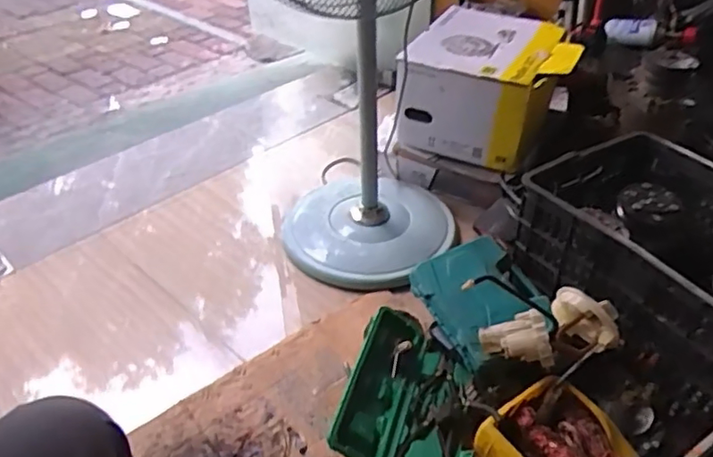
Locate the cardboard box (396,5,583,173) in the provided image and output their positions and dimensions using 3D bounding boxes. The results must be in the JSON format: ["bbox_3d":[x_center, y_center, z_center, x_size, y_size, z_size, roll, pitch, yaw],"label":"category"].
[{"bbox_3d":[0.328,-0.350,1.432,0.354,0.220,0.378,17,43,21],"label":"cardboard box"}]

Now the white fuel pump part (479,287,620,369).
[{"bbox_3d":[0.308,0.164,0.949,0.197,0.096,0.105,-12,41,-12],"label":"white fuel pump part"}]

